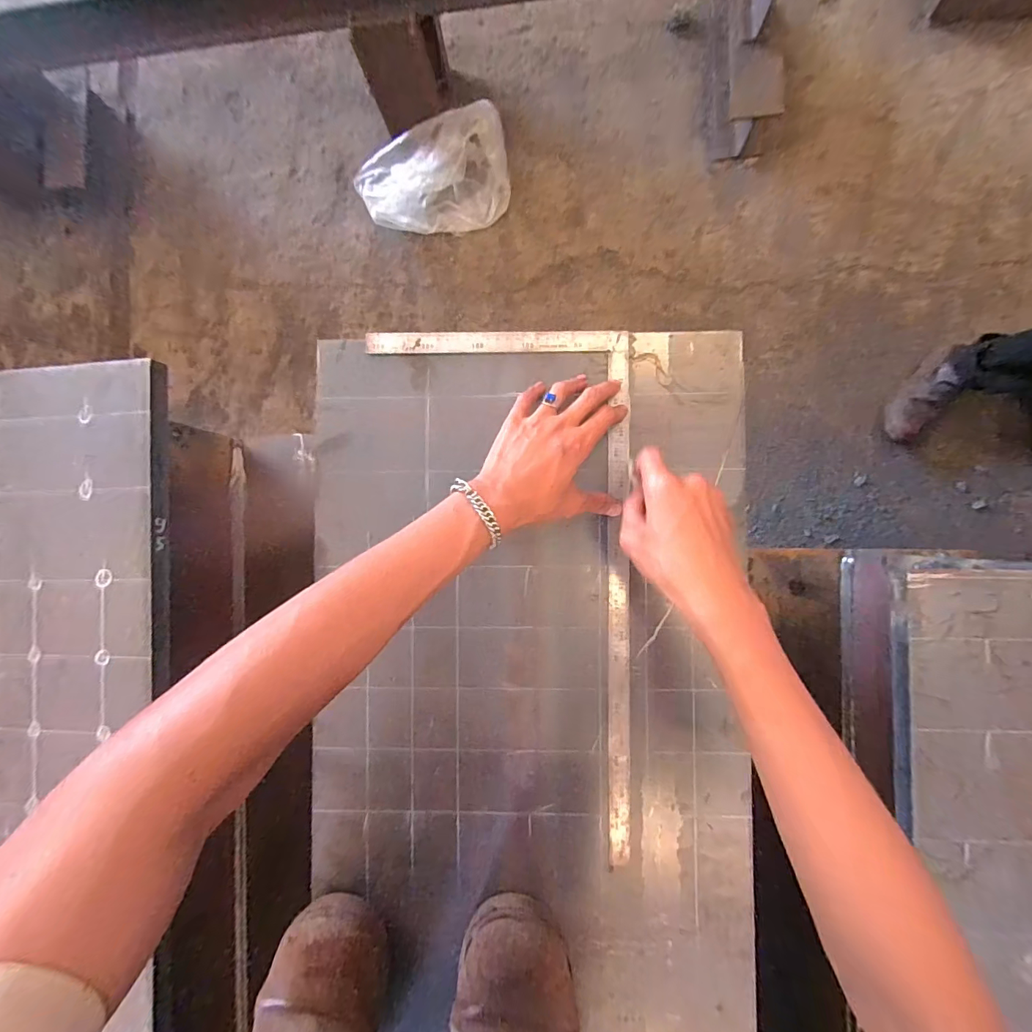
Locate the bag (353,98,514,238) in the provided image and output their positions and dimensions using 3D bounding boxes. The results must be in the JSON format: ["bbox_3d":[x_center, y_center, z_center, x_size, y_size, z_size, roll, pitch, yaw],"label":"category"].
[{"bbox_3d":[-0.226,-0.931,1.232,0.404,0.149,0.221,-12,90,6],"label":"bag"}]

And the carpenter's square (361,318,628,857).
[{"bbox_3d":[-0.015,0.072,0.438,0.252,0.004,0.507,0,89,1],"label":"carpenter's square"}]

